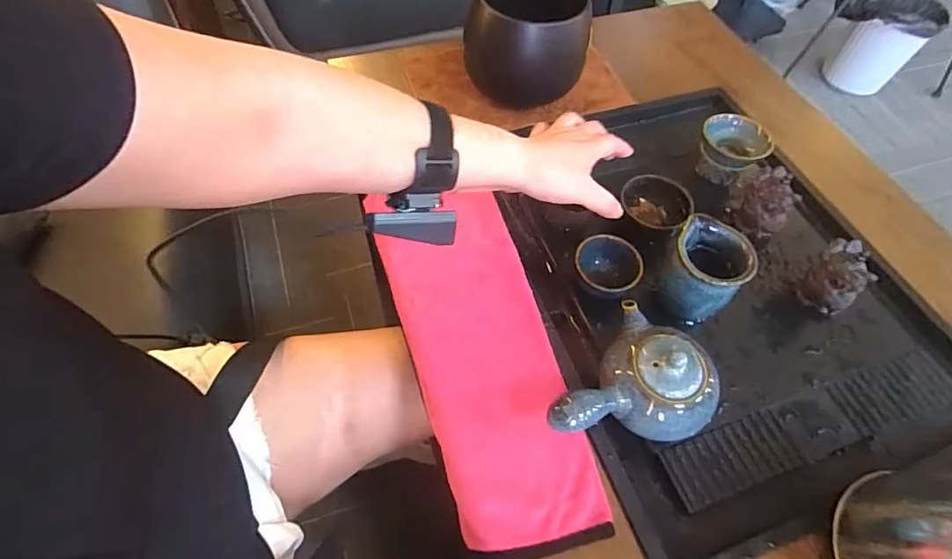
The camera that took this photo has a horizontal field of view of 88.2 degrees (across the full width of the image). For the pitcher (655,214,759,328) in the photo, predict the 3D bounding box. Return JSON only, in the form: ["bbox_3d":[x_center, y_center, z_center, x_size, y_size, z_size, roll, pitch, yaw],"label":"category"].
[{"bbox_3d":[0.206,-0.005,0.457,0.065,0.087,0.071,29,61,14],"label":"pitcher"}]

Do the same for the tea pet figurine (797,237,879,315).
[{"bbox_3d":[0.337,0.000,0.469,0.031,0.070,0.048,-9,59,-9],"label":"tea pet figurine"}]

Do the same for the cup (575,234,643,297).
[{"bbox_3d":[0.129,-0.017,0.477,0.057,0.039,0.049,13,58,5],"label":"cup"}]

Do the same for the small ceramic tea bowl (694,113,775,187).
[{"bbox_3d":[0.289,-0.146,0.566,0.070,0.063,0.070,31,61,15],"label":"small ceramic tea bowl"}]

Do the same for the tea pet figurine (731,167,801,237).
[{"bbox_3d":[0.305,-0.083,0.518,0.053,0.066,0.048,40,64,20],"label":"tea pet figurine"}]

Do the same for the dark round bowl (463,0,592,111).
[{"bbox_3d":[0.059,-0.289,0.592,0.117,0.117,0.130,-8,59,-8],"label":"dark round bowl"}]

